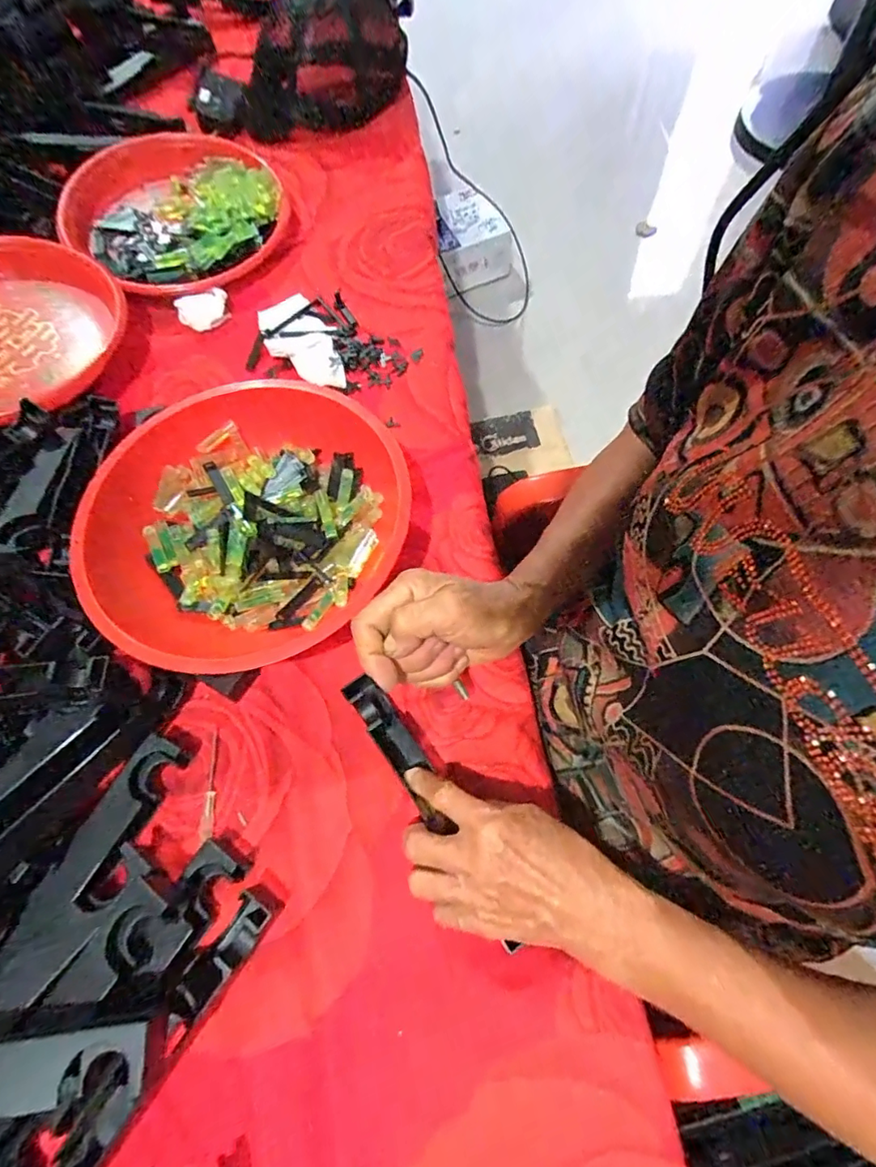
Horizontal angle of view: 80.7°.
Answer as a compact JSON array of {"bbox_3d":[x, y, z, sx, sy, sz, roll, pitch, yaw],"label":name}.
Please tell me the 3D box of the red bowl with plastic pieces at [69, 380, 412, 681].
[{"bbox_3d":[-0.154,-0.049,0.406,0.227,0.063,0.241,-2,67,4],"label":"red bowl with plastic pieces"}]

